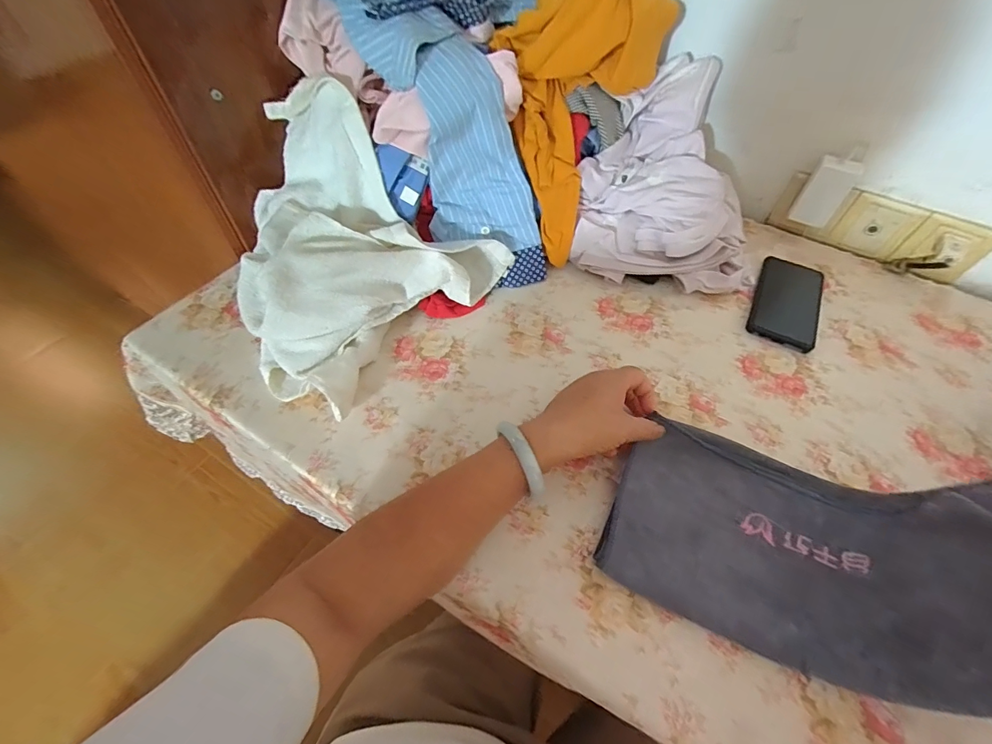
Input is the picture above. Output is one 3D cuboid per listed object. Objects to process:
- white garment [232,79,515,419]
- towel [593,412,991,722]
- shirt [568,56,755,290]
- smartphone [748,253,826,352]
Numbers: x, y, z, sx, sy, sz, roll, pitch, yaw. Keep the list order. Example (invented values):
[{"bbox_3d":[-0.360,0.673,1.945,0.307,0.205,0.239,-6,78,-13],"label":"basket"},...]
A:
[{"bbox_3d":[-0.193,-0.161,0.489,0.321,0.159,0.304,38,63,21],"label":"white garment"},{"bbox_3d":[0.239,0.121,0.329,0.256,0.120,0.170,22,58,12],"label":"towel"},{"bbox_3d":[0.240,-0.260,0.572,0.240,0.161,0.257,11,56,5],"label":"shirt"},{"bbox_3d":[0.382,-0.093,0.551,0.078,0.013,0.148,25,59,14],"label":"smartphone"}]

